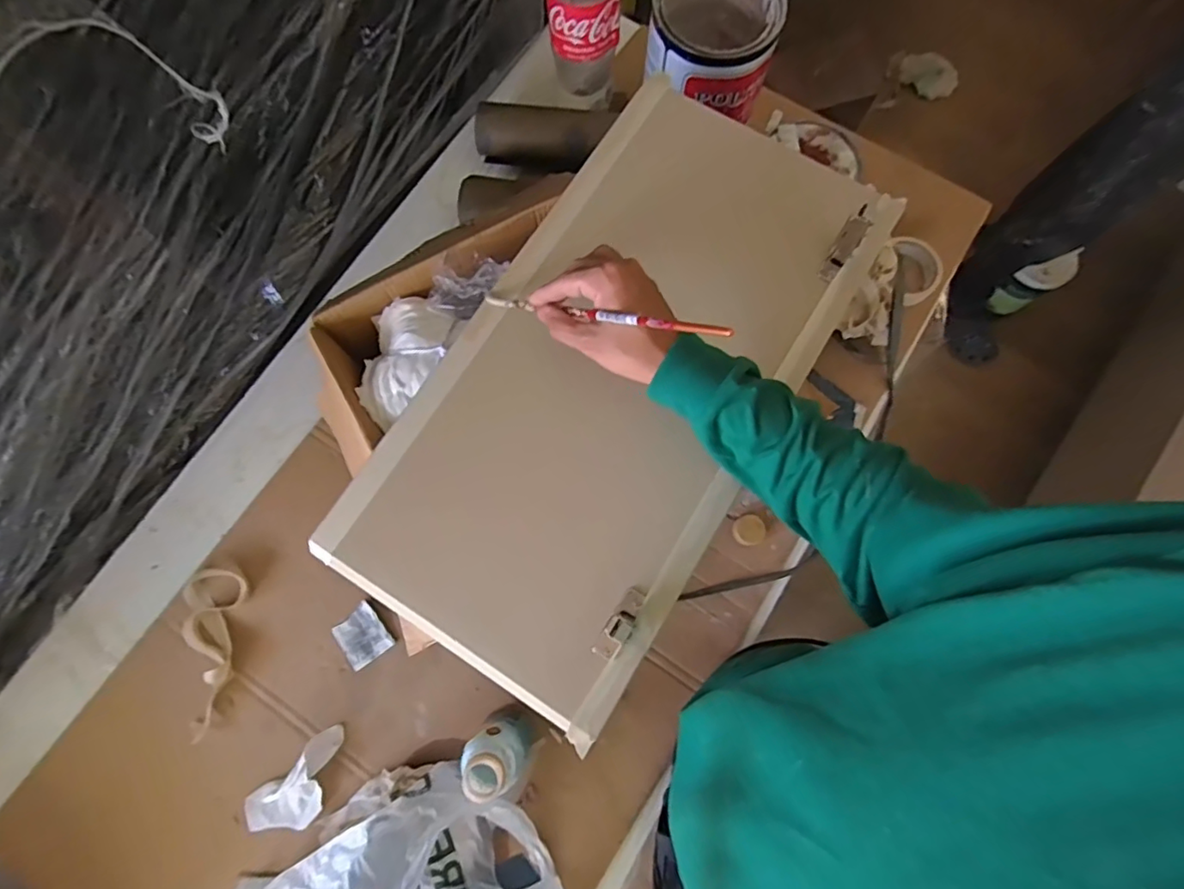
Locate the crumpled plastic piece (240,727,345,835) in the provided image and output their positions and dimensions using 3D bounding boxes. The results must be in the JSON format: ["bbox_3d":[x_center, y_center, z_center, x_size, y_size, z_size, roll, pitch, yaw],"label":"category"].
[{"bbox_3d":[-0.337,0.397,0.641,0.135,0.034,0.067,-41,81,-9],"label":"crumpled plastic piece"}]

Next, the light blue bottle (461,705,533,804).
[{"bbox_3d":[-0.098,0.322,0.603,0.057,0.167,0.059,0,77,-1],"label":"light blue bottle"}]

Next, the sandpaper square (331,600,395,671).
[{"bbox_3d":[-0.282,0.236,0.690,0.055,0.006,0.062,-38,82,-14],"label":"sandpaper square"}]

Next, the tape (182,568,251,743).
[{"bbox_3d":[-0.468,0.248,0.670,0.073,0.034,0.189,5,77,0],"label":"tape"}]

